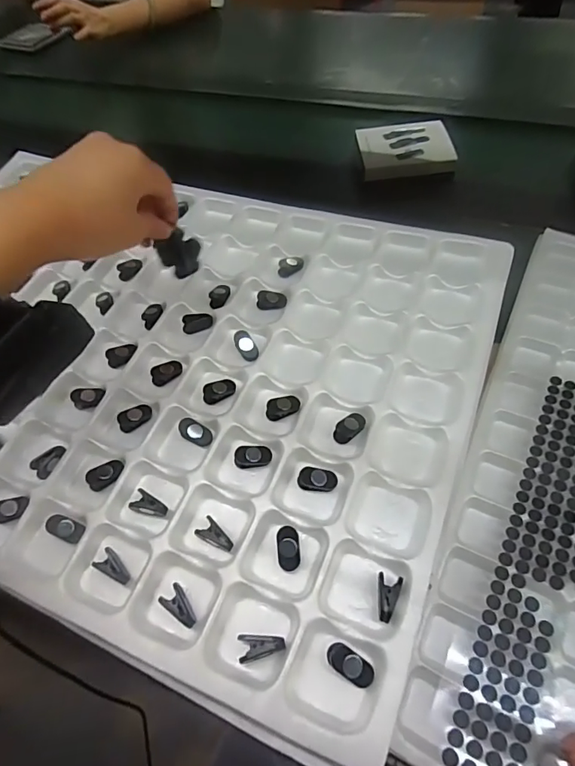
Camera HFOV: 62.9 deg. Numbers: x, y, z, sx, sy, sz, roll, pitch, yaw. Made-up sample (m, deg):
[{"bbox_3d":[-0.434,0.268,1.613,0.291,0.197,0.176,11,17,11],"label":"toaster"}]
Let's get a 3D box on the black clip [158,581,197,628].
[{"bbox_3d":[-0.056,0.118,0.248,0.022,0.011,0.012,37,68,26],"label":"black clip"}]

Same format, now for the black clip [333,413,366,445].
[{"bbox_3d":[0.040,0.028,0.298,0.024,0.009,0.012,-42,62,-19],"label":"black clip"}]

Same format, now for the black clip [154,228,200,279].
[{"bbox_3d":[-0.080,-0.096,0.351,0.030,0.039,0.010,-19,57,-9],"label":"black clip"}]

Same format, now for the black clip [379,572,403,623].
[{"bbox_3d":[0.051,0.110,0.240,0.012,0.005,0.022,13,59,15],"label":"black clip"}]

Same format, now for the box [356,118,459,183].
[{"bbox_3d":[0.171,-0.336,0.683,0.129,0.026,0.110,-6,56,0],"label":"box"}]

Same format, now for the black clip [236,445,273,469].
[{"bbox_3d":[-0.021,0.045,0.292,0.022,0.009,0.011,-6,56,3],"label":"black clip"}]

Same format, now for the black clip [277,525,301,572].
[{"bbox_3d":[0.000,0.090,0.257,0.012,0.008,0.021,-5,56,4],"label":"black clip"}]

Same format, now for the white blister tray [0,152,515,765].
[{"bbox_3d":[-0.054,-0.012,0.337,0.350,0.026,0.351,18,59,15],"label":"white blister tray"}]

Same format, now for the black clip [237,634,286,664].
[{"bbox_3d":[-0.013,0.130,0.234,0.023,0.007,0.012,-11,56,0],"label":"black clip"}]

